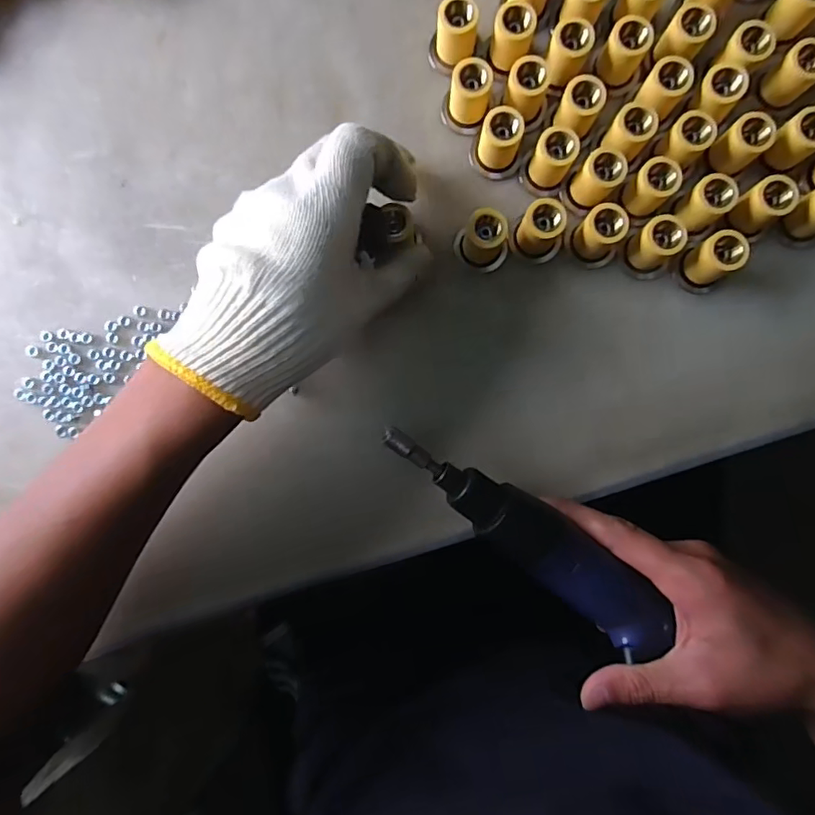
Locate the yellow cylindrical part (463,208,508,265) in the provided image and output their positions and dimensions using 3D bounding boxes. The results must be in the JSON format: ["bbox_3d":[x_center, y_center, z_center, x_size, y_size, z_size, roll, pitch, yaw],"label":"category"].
[{"bbox_3d":[0.043,-0.094,0.309,0.022,0.035,0.023,0,89,2],"label":"yellow cylindrical part"}]

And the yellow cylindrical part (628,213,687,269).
[{"bbox_3d":[0.136,-0.091,0.305,0.022,0.034,0.022,0,89,2],"label":"yellow cylindrical part"}]

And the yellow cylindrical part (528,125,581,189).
[{"bbox_3d":[0.080,-0.138,0.309,0.021,0.034,0.025,35,90,2],"label":"yellow cylindrical part"}]

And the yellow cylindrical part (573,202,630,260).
[{"bbox_3d":[0.107,-0.097,0.307,0.022,0.035,0.021,0,89,2],"label":"yellow cylindrical part"}]

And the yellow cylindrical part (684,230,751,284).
[{"bbox_3d":[0.169,-0.082,0.304,0.021,0.034,0.021,0,89,2],"label":"yellow cylindrical part"}]

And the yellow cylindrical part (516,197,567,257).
[{"bbox_3d":[0.074,-0.098,0.309,0.023,0.034,0.024,0,89,2],"label":"yellow cylindrical part"}]

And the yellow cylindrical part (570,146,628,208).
[{"bbox_3d":[0.106,-0.128,0.305,0.021,0.034,0.026,41,90,2],"label":"yellow cylindrical part"}]

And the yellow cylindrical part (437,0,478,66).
[{"bbox_3d":[0.028,-0.211,0.312,0.022,0.034,0.022,6,89,2],"label":"yellow cylindrical part"}]

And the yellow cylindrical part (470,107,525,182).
[{"bbox_3d":[0.051,-0.149,0.309,0.029,0.033,0.024,16,89,2],"label":"yellow cylindrical part"}]

